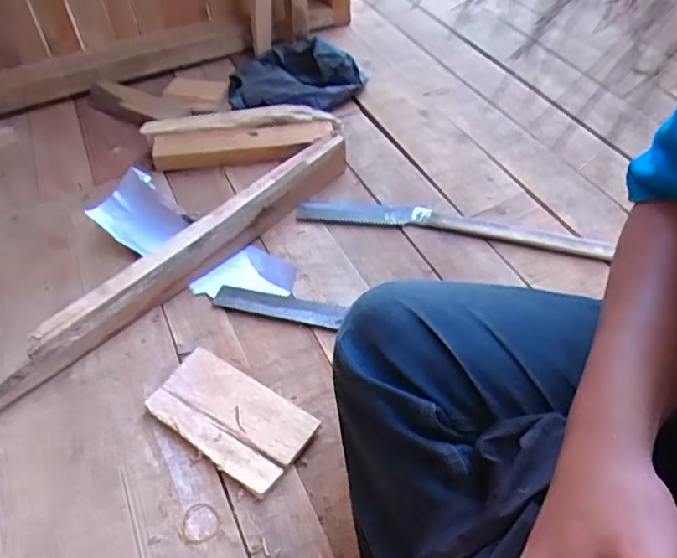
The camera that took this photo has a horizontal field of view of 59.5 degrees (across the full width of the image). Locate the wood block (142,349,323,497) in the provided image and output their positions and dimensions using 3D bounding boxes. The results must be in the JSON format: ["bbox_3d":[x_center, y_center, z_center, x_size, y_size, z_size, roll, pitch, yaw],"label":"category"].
[{"bbox_3d":[-0.120,0.149,0.646,0.180,0.019,0.094,26,53,27],"label":"wood block"}]

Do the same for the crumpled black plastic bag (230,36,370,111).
[{"bbox_3d":[-0.081,-0.376,1.102,0.250,0.066,0.218,-9,46,-4],"label":"crumpled black plastic bag"}]

